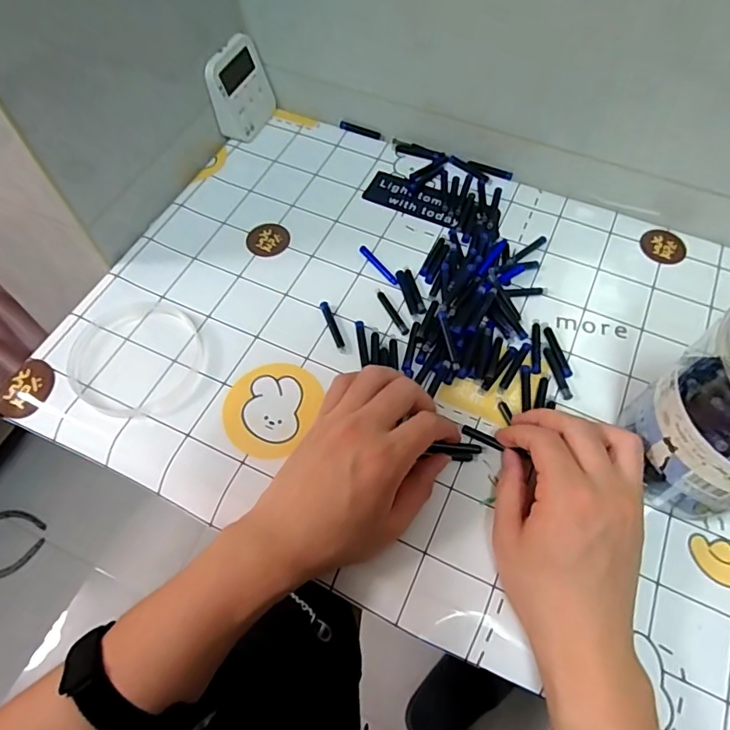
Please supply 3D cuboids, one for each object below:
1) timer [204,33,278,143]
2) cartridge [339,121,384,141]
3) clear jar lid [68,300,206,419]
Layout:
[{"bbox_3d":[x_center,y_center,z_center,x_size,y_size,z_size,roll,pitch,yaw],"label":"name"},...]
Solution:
[{"bbox_3d":[-0.129,-0.284,0.532,0.017,0.081,0.078,12,61,28],"label":"timer"},{"bbox_3d":[-0.003,-0.252,0.554,0.052,0.006,0.008,23,64,12],"label":"cartridge"},{"bbox_3d":[-0.183,-0.008,0.415,0.097,0.008,0.108,-23,63,-12],"label":"clear jar lid"}]

